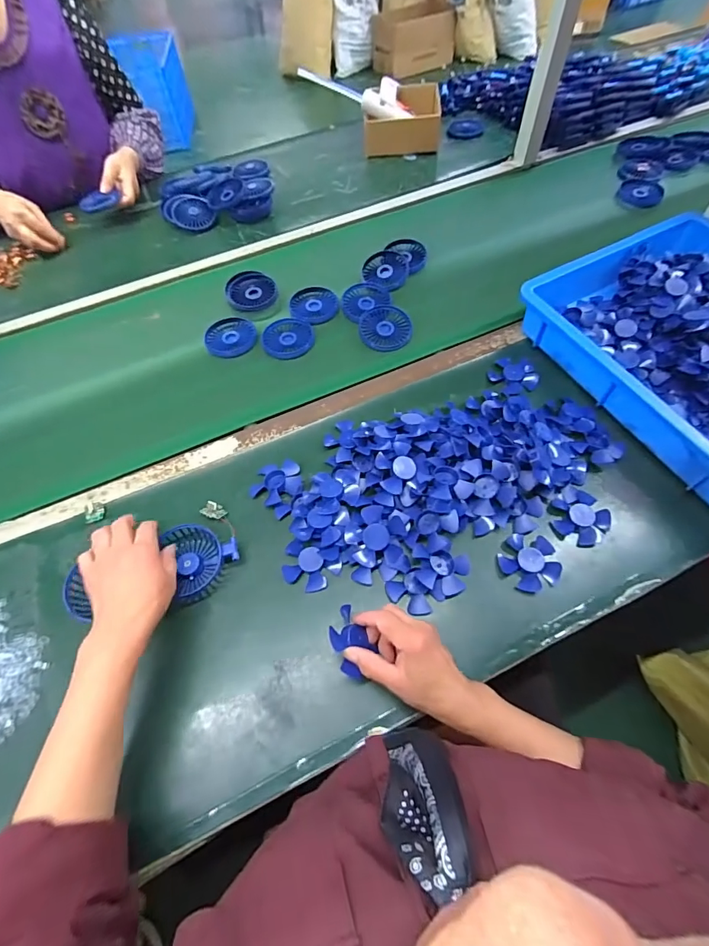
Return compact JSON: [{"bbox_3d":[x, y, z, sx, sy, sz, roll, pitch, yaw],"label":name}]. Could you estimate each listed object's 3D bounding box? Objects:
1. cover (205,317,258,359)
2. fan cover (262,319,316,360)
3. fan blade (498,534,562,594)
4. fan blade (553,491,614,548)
[{"bbox_3d":[-0.211,-0.233,0.755,0.086,0.012,0.094,-6,59,0],"label":"cover"},{"bbox_3d":[-0.112,-0.228,0.747,0.087,0.015,0.086,-5,59,0],"label":"fan cover"},{"bbox_3d":[0.214,0.106,0.533,0.069,0.014,0.071,-1,59,2],"label":"fan blade"},{"bbox_3d":[0.286,0.057,0.560,0.070,0.019,0.066,-1,59,2],"label":"fan blade"}]

